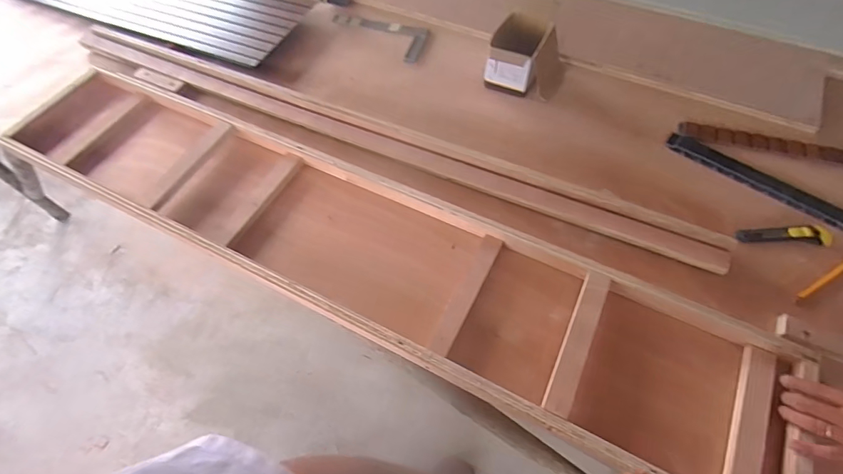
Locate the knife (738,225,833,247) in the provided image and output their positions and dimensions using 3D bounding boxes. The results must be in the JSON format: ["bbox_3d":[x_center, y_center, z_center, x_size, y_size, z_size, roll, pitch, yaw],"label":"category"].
[{"bbox_3d":[0.586,0.000,0.712,0.139,0.021,0.033,1,59,1],"label":"knife"}]

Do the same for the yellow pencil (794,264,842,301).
[{"bbox_3d":[0.627,0.059,0.675,0.152,0.010,0.010,-26,62,-14],"label":"yellow pencil"}]

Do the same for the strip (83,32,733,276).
[{"bbox_3d":[-0.146,-0.204,0.849,1.381,0.032,0.054,22,62,13],"label":"strip"}]

